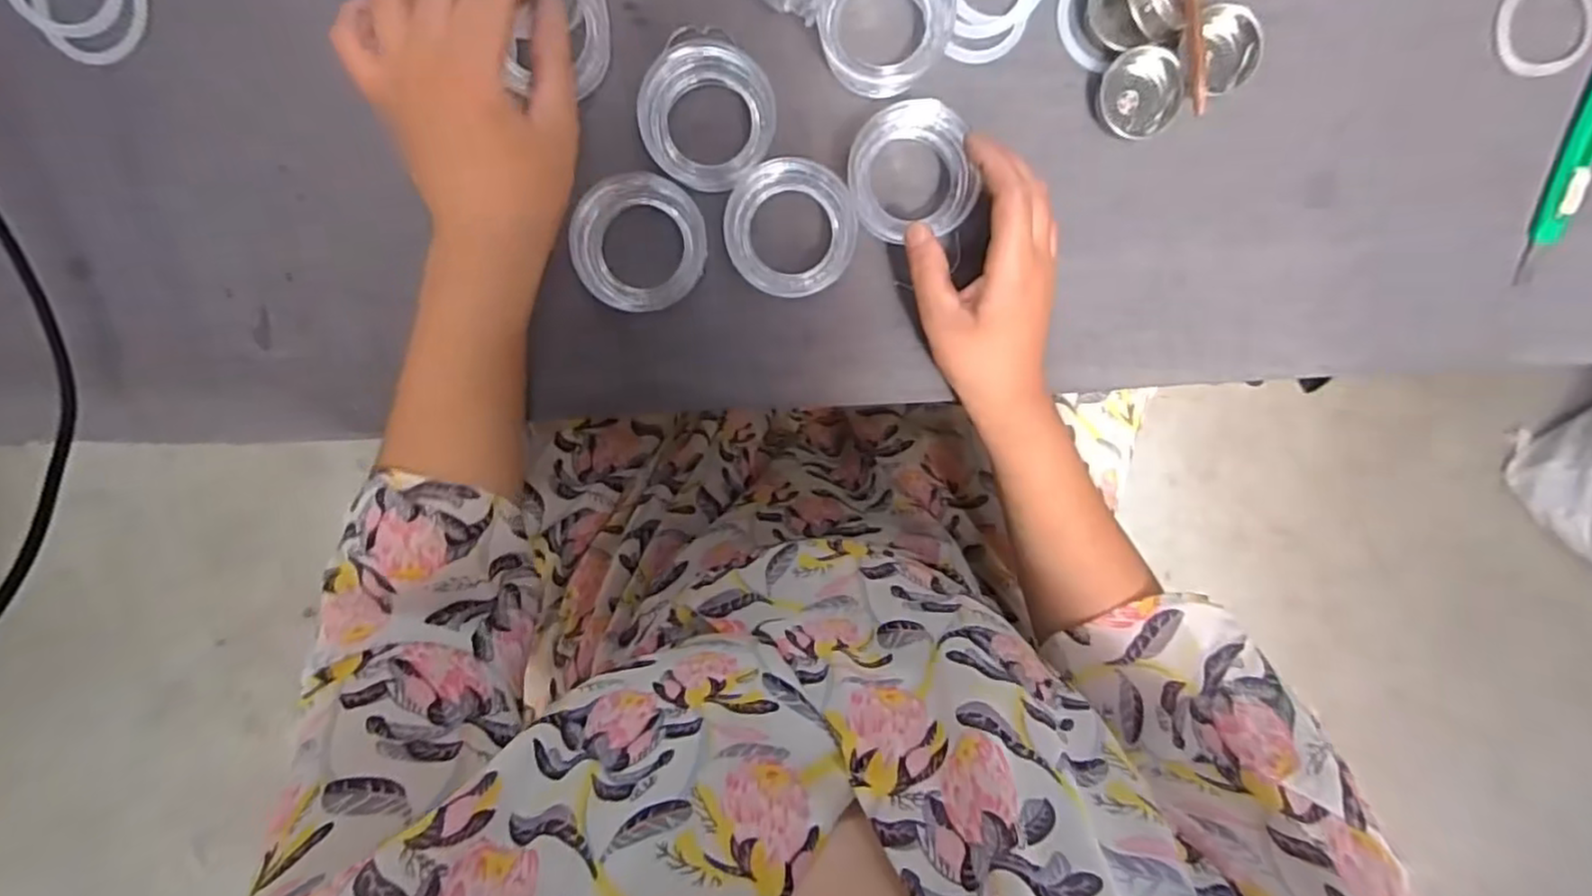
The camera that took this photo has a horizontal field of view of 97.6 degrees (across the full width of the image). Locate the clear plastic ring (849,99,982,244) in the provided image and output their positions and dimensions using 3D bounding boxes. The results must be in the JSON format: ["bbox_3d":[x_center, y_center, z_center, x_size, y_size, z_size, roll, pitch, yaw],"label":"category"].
[{"bbox_3d":[0.063,-0.144,0.369,0.068,0.043,0.063,0,98,-1],"label":"clear plastic ring"}]

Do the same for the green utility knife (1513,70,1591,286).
[{"bbox_3d":[0.438,-0.164,0.390,0.018,0.015,0.142,15,98,-3],"label":"green utility knife"}]

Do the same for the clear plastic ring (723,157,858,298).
[{"bbox_3d":[-0.003,-0.117,0.377,0.069,0.024,0.067,0,98,-1],"label":"clear plastic ring"}]

